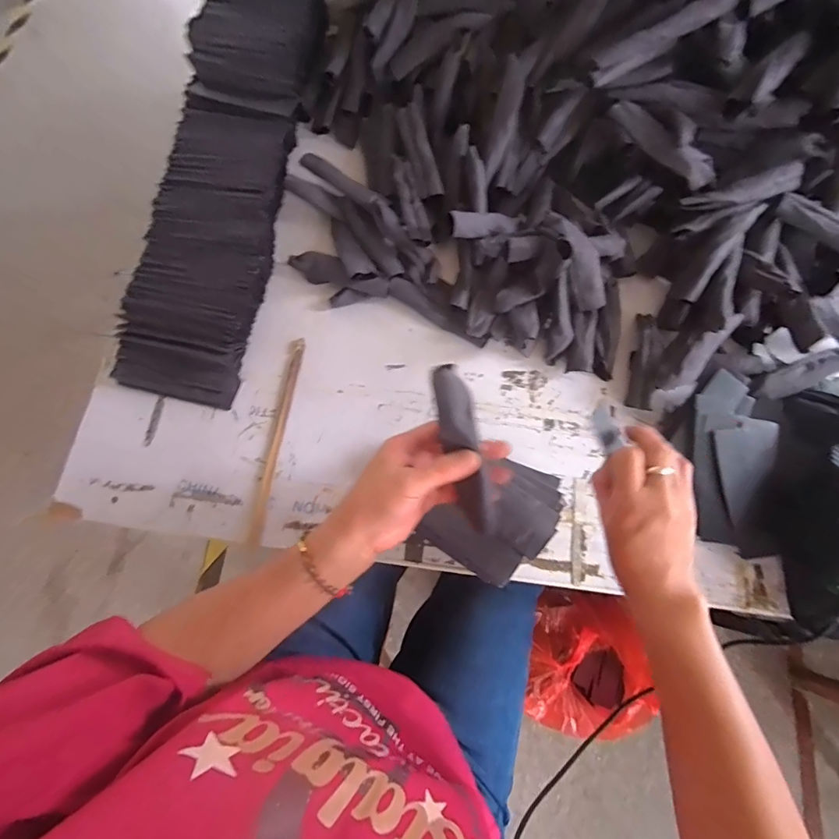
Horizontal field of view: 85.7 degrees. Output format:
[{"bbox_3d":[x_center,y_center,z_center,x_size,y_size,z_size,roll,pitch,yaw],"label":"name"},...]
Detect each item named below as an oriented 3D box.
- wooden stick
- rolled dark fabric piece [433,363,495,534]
[{"bbox_3d":[-0.177,0.022,0.562,0.016,0.004,0.264,7,73,2],"label":"wooden stick"},{"bbox_3d":[0.037,0.027,0.380,0.029,0.026,0.149,-18,108,-6],"label":"rolled dark fabric piece"}]

